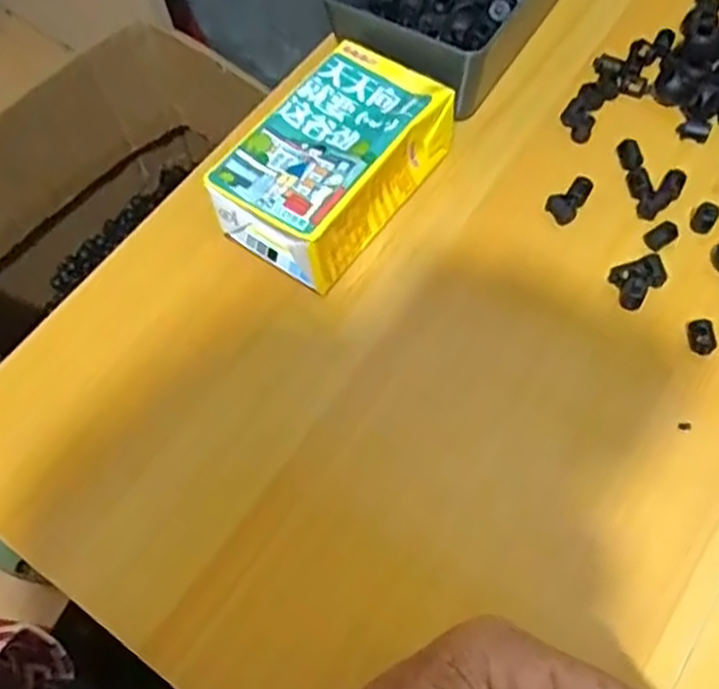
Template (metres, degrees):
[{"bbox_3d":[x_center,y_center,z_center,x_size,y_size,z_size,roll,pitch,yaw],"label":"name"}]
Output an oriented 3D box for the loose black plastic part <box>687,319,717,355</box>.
[{"bbox_3d":[0.145,-0.004,0.325,0.009,0.007,0.014,0,62,4],"label":"loose black plastic part"}]

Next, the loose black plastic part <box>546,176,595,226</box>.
[{"bbox_3d":[0.099,-0.069,0.363,0.014,0.006,0.026,33,69,19],"label":"loose black plastic part"}]

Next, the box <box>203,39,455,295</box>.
[{"bbox_3d":[-0.012,-0.084,0.358,0.062,0.043,0.104,34,69,19],"label":"box"}]

